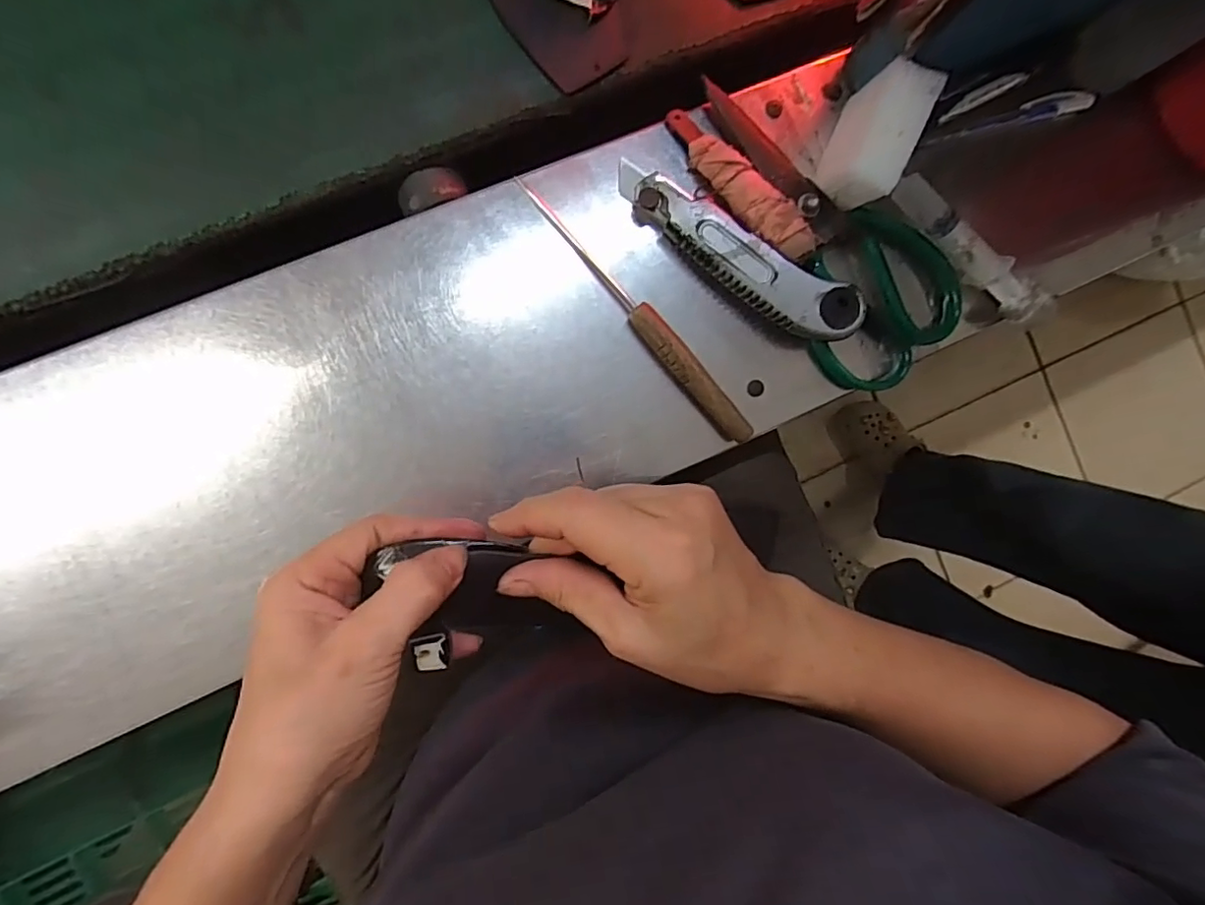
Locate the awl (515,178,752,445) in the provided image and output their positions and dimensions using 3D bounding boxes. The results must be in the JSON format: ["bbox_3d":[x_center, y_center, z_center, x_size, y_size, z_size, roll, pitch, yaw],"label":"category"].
[{"bbox_3d":[0.022,-0.081,0.335,0.018,0.016,0.191,-40,94,-7],"label":"awl"}]

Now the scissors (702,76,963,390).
[{"bbox_3d":[0.134,-0.137,0.352,0.095,0.024,0.204,-38,94,-7],"label":"scissors"}]

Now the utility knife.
[{"bbox_3d":[0.077,-0.114,0.338,0.160,0.029,0.035,32,85,-6],"label":"utility knife"}]

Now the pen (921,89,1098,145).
[{"bbox_3d":[0.262,-0.215,0.367,0.121,0.014,0.014,-17,91,-8],"label":"pen"}]

